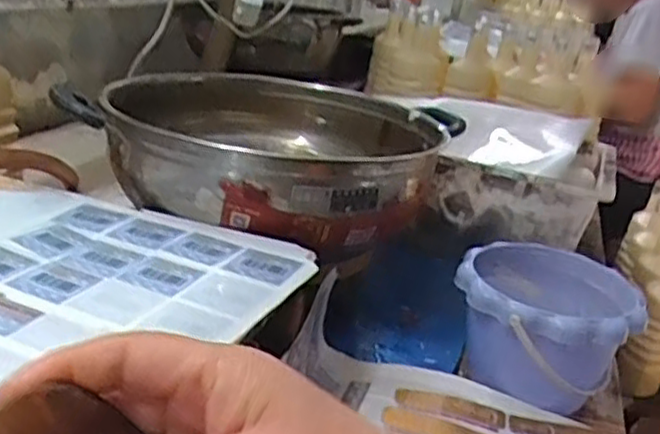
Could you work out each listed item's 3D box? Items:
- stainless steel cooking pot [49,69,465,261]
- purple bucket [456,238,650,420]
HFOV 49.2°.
[{"bbox_3d":[-0.047,-0.086,0.727,0.310,0.076,0.348,12,23,16],"label":"stainless steel cooking pot"},{"bbox_3d":[0.191,0.104,0.651,0.153,0.110,0.141,5,22,-2],"label":"purple bucket"}]

